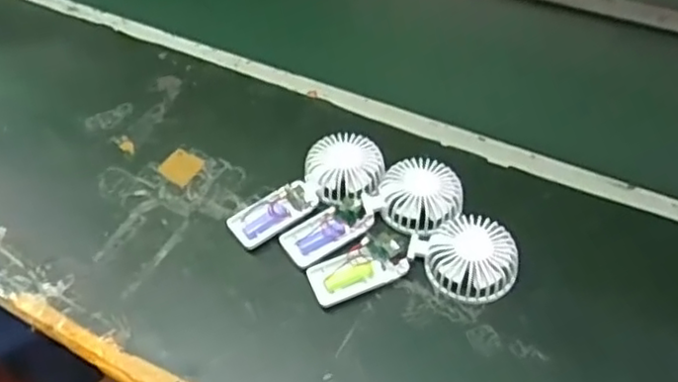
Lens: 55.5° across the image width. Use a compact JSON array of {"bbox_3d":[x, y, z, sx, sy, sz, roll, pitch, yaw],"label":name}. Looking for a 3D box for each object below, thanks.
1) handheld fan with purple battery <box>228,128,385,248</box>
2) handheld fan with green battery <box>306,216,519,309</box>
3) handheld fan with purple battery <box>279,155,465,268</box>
[{"bbox_3d":[-0.036,-0.002,0.701,0.180,0.037,0.086,-24,52,-16],"label":"handheld fan with purple battery"},{"bbox_3d":[0.072,0.067,0.632,0.194,0.040,0.082,-1,49,2],"label":"handheld fan with green battery"},{"bbox_3d":[0.035,0.021,0.676,0.187,0.037,0.085,-12,49,-7],"label":"handheld fan with purple battery"}]

